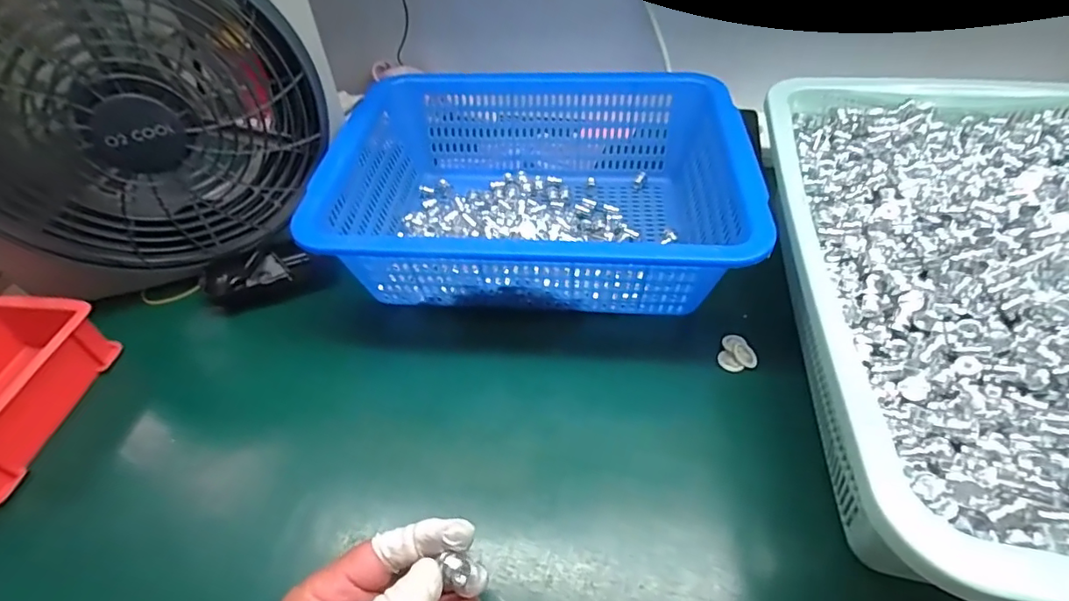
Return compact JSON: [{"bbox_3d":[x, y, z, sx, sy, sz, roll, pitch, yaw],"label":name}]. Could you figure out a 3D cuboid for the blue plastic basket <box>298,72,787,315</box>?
[{"bbox_3d":[0.004,-0.098,0.478,0.337,0.105,0.261,1,48,4],"label":"blue plastic basket"}]

